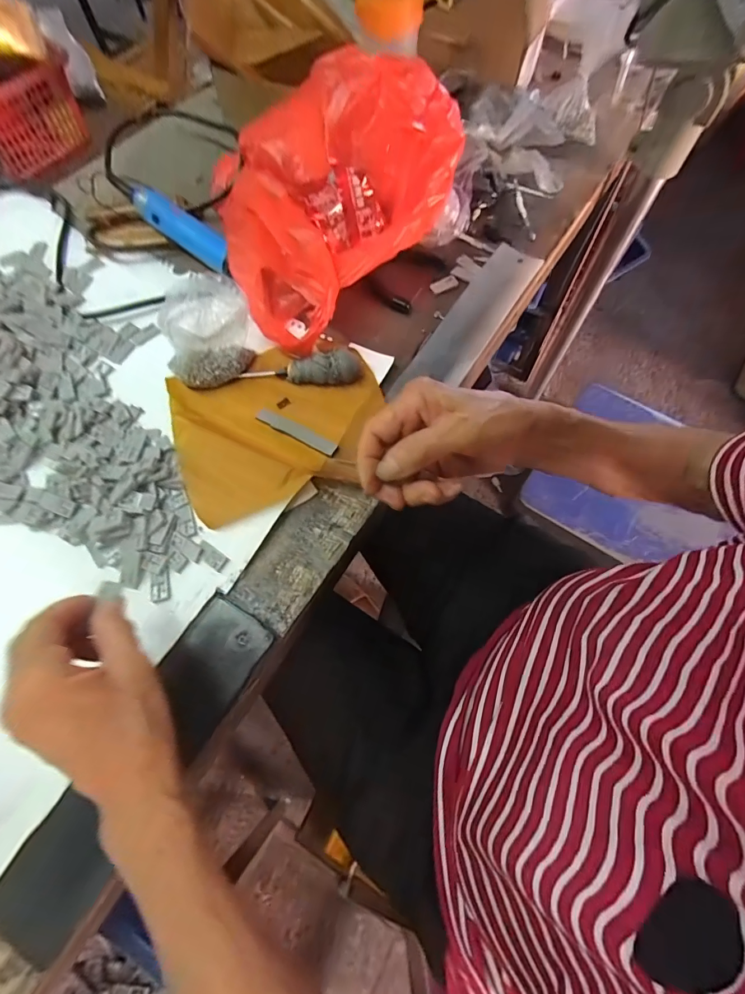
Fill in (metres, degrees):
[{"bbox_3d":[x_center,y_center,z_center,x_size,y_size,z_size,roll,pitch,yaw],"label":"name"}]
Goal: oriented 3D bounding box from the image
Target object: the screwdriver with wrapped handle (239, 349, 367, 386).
[{"bbox_3d":[-0.068,-0.125,0.399,0.115,0.021,0.026,4,66,4],"label":"screwdriver with wrapped handle"}]

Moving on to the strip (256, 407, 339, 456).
[{"bbox_3d":[-0.070,-0.061,0.383,0.084,0.008,0.013,28,70,14],"label":"strip"}]

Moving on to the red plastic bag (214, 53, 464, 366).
[{"bbox_3d":[-0.057,-0.314,0.436,0.234,0.101,0.294,38,72,17],"label":"red plastic bag"}]

